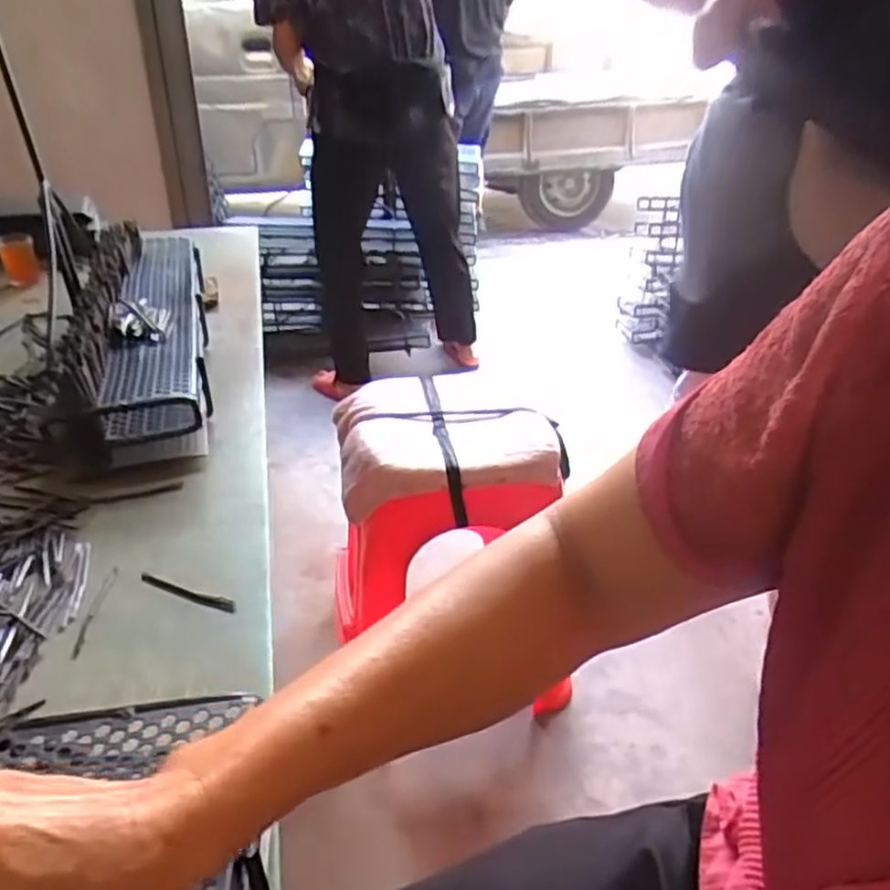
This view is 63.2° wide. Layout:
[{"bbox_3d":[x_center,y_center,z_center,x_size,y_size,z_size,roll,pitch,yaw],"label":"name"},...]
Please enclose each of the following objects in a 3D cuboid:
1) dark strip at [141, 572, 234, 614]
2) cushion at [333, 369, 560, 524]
[{"bbox_3d":[-0.213,0.121,0.593,0.096,0.005,0.013,14,33,19],"label":"dark strip"},{"bbox_3d":[-0.005,-0.016,1.100,0.310,0.075,0.287,-4,32,-7],"label":"cushion"}]

